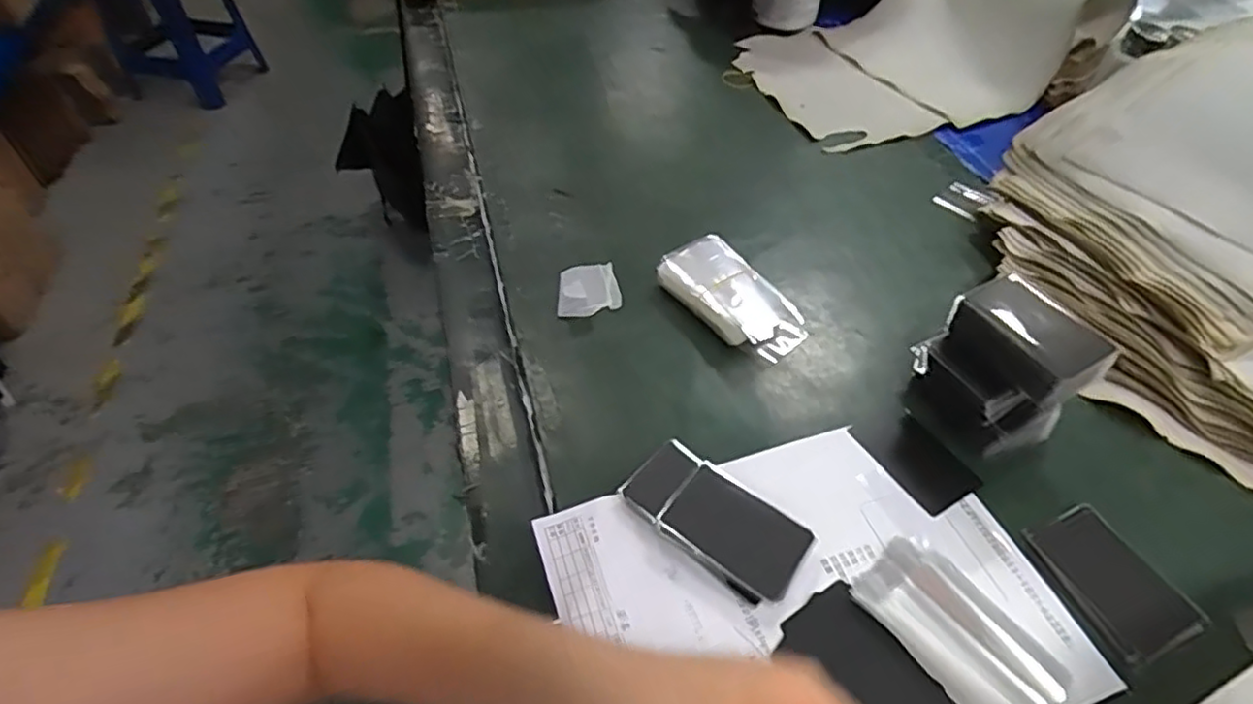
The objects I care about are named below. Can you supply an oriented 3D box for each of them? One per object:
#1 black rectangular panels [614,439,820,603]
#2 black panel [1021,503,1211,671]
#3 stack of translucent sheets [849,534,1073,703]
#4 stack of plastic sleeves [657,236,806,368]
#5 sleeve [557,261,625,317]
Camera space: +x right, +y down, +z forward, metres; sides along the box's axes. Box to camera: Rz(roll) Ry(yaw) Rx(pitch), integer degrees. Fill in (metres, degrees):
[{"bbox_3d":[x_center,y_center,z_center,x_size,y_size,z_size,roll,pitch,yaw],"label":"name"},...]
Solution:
[{"bbox_3d":[0.058,0.109,0.434,0.121,0.020,0.062,28,54,23],"label":"black rectangular panels"},{"bbox_3d":[0.306,0.143,0.418,0.059,0.004,0.088,-20,51,-9],"label":"black panel"},{"bbox_3d":[0.199,0.166,0.396,0.066,0.006,0.113,-32,55,-25],"label":"stack of translucent sheets"},{"bbox_3d":[0.089,-0.045,0.566,0.067,0.034,0.130,-29,54,-23],"label":"stack of plastic sleeves"},{"bbox_3d":[-0.032,-0.060,0.584,0.054,0.026,0.065,-1,48,0],"label":"sleeve"}]

